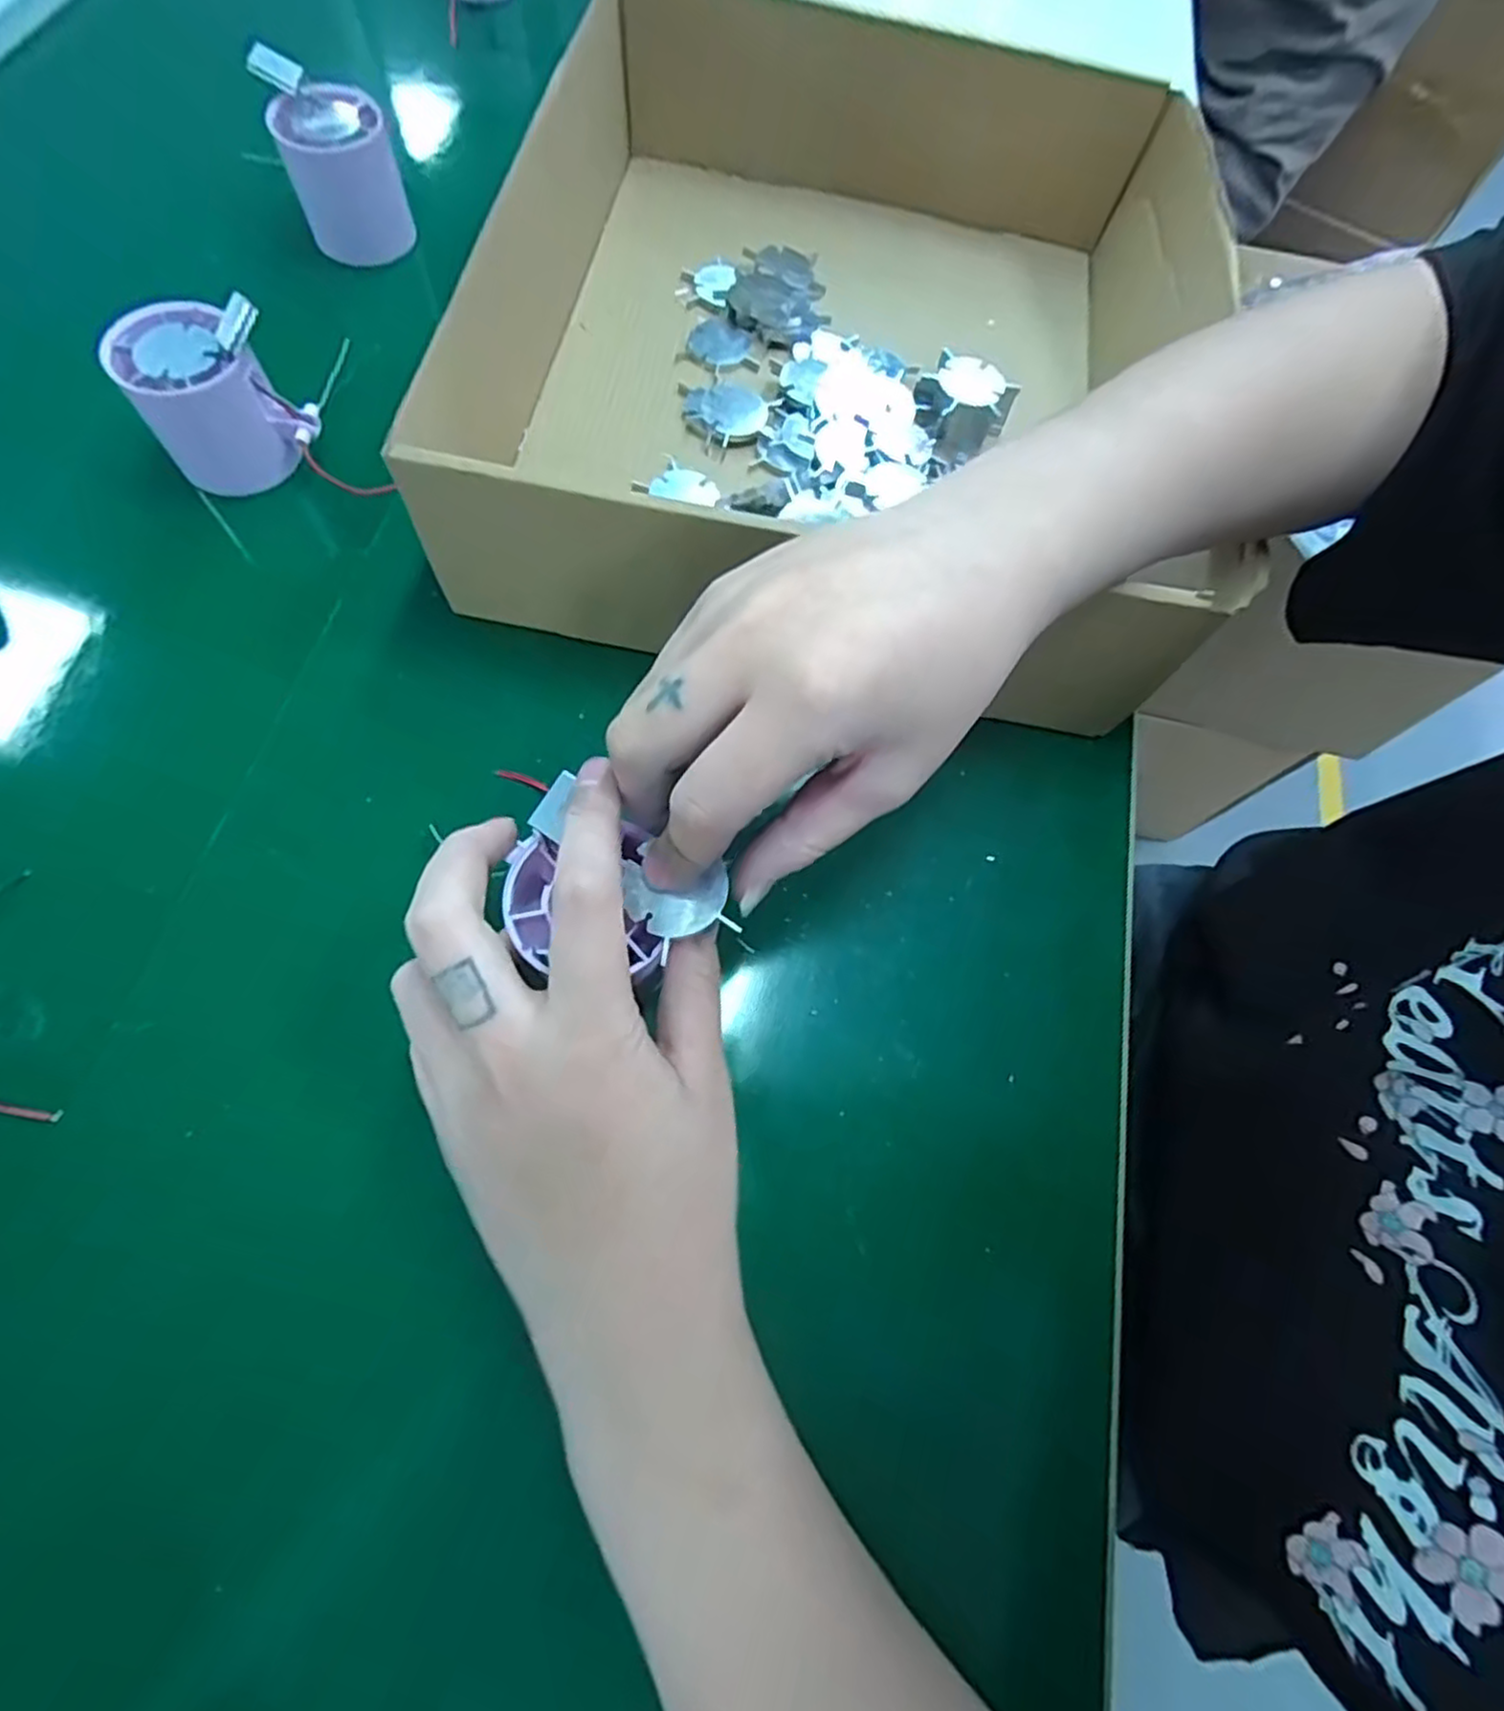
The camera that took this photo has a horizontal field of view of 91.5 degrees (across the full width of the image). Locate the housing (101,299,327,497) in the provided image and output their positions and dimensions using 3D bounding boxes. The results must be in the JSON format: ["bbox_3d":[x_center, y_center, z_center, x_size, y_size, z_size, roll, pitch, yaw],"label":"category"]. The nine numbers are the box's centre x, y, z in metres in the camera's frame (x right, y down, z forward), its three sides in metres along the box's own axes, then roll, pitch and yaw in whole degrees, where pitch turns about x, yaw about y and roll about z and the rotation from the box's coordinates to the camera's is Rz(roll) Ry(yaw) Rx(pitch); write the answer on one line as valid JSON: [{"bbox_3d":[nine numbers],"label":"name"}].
[{"bbox_3d":[-0.236,-0.201,0.323,0.057,0.053,0.048,-34,76,-15],"label":"housing"}]

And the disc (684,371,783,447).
[{"bbox_3d":[-0.008,-0.220,0.360,0.043,0.007,0.040,2,70,-4],"label":"disc"}]

